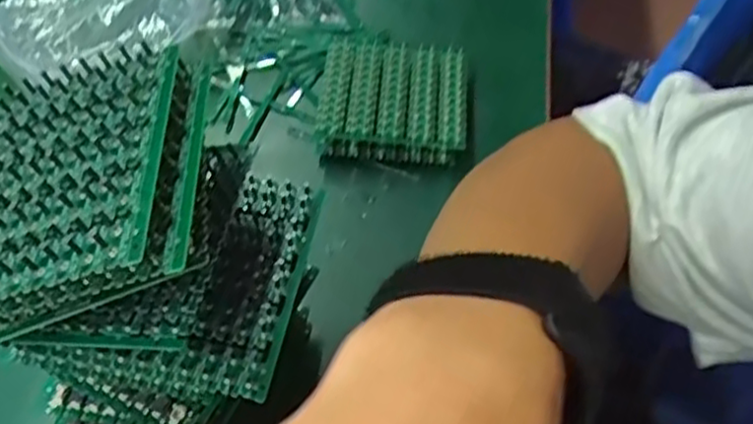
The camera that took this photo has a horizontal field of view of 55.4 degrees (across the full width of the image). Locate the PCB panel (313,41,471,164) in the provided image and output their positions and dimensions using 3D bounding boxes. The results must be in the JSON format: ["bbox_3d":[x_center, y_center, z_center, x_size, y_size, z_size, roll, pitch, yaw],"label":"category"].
[{"bbox_3d":[0.011,-0.069,0.443,0.088,0.024,0.080,2,56,3],"label":"PCB panel"}]

